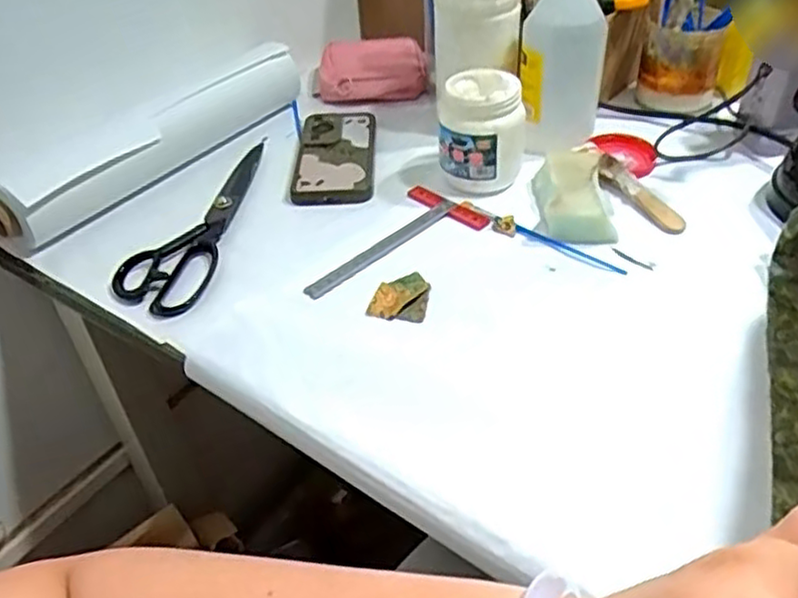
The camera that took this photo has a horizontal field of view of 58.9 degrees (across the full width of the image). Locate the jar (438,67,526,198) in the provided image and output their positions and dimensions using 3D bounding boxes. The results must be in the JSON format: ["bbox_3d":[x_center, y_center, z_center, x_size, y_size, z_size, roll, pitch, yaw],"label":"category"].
[{"bbox_3d":[0.078,-0.153,0.651,0.074,0.095,0.074,-3,41,2],"label":"jar"}]

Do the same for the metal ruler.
[{"bbox_3d":[-0.012,-0.045,0.609,0.164,0.007,0.017,-34,48,-29],"label":"metal ruler"}]

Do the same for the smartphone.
[{"bbox_3d":[-0.064,-0.148,0.723,0.077,0.018,0.165,-3,41,2],"label":"smartphone"}]

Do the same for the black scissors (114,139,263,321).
[{"bbox_3d":[-0.188,-0.076,0.651,0.086,0.016,0.249,1,41,8],"label":"black scissors"}]

